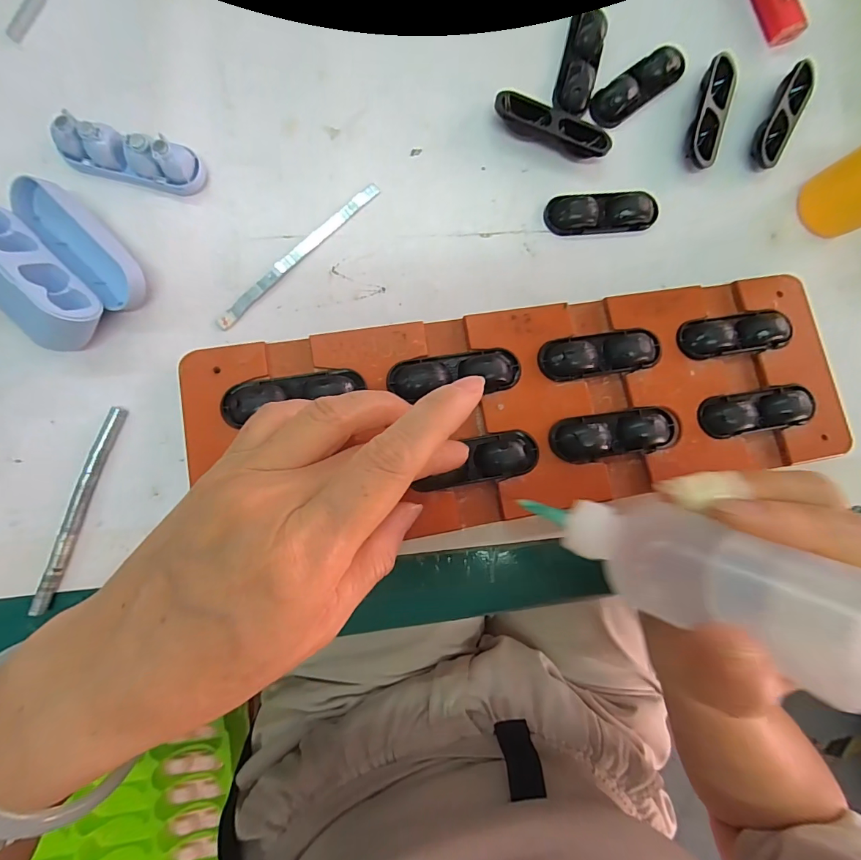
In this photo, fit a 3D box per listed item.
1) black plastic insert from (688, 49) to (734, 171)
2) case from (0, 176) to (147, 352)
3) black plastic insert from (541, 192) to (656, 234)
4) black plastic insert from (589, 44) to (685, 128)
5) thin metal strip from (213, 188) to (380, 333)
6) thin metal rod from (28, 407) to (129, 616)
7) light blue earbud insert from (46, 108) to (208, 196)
[{"bbox_3d":[0.150,-0.170,0.230,0.017,0.011,0.057,15,86,-6],"label":"black plastic insert"},{"bbox_3d":[-0.161,-0.071,0.179,0.050,0.030,0.066,-43,93,-7],"label":"case"},{"bbox_3d":[0.091,-0.113,0.223,0.061,0.005,0.020,-8,89,-7],"label":"black plastic insert"},{"bbox_3d":[0.112,-0.185,0.228,0.057,0.007,0.019,-38,93,-7],"label":"black plastic insert"},{"bbox_3d":[-0.063,-0.085,0.206,0.007,0.004,0.101,45,84,-4],"label":"thin metal strip"},{"bbox_3d":[-0.154,0.034,0.187,0.007,0.007,0.092,18,86,-6],"label":"thin metal rod"},{"bbox_3d":[-0.135,-0.122,0.191,0.058,0.018,0.017,12,87,-6],"label":"light blue earbud insert"}]

